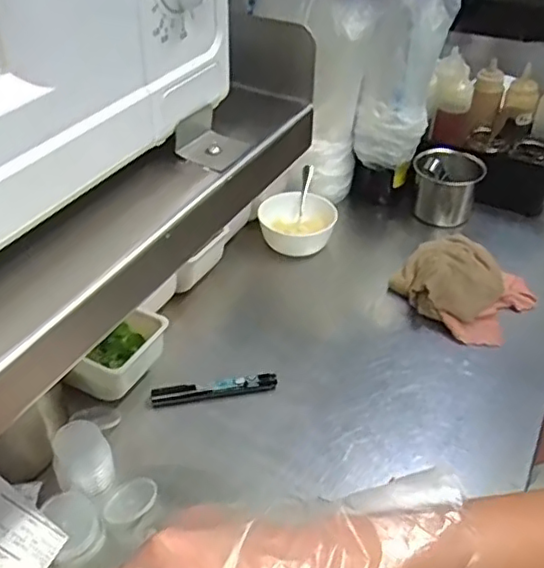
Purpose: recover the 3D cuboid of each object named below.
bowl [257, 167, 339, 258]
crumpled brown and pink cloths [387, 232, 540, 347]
[{"bbox_3d":[0.036,-0.100,0.884,0.106,0.071,0.131,2,40,0],"label":"bowl"},{"bbox_3d":[0.245,-0.005,0.791,0.148,0.056,0.152,33,49,32],"label":"crumpled brown and pink cloths"}]

